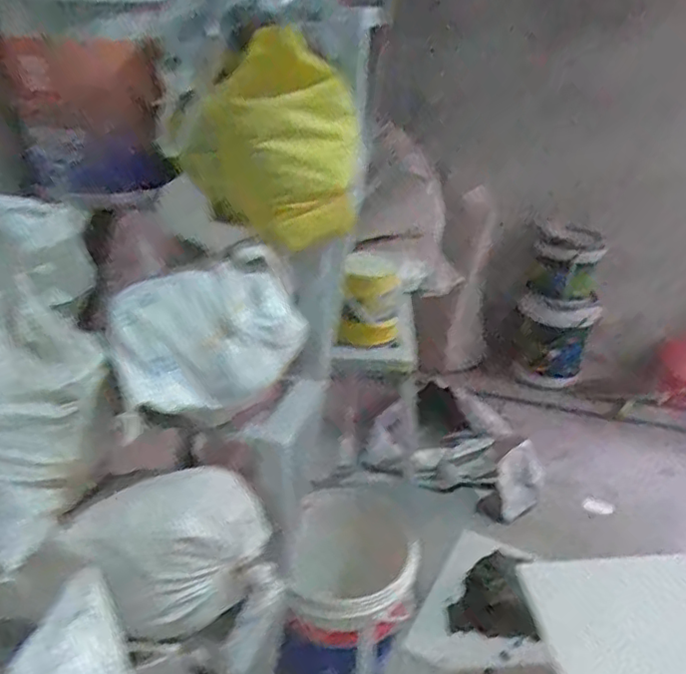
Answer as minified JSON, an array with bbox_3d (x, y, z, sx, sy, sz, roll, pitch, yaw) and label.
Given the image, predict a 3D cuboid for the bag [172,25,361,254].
[{"bbox_3d":[-0.083,-0.245,0.796,0.180,0.256,0.149,15,32,24],"label":"bag"}]

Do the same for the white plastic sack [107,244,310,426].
[{"bbox_3d":[-0.174,0.005,0.857,0.277,0.193,0.118,-15,33,-27],"label":"white plastic sack"}]

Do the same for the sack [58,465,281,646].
[{"bbox_3d":[-0.232,0.299,0.869,0.264,0.193,0.138,-11,31,-20],"label":"sack"}]

